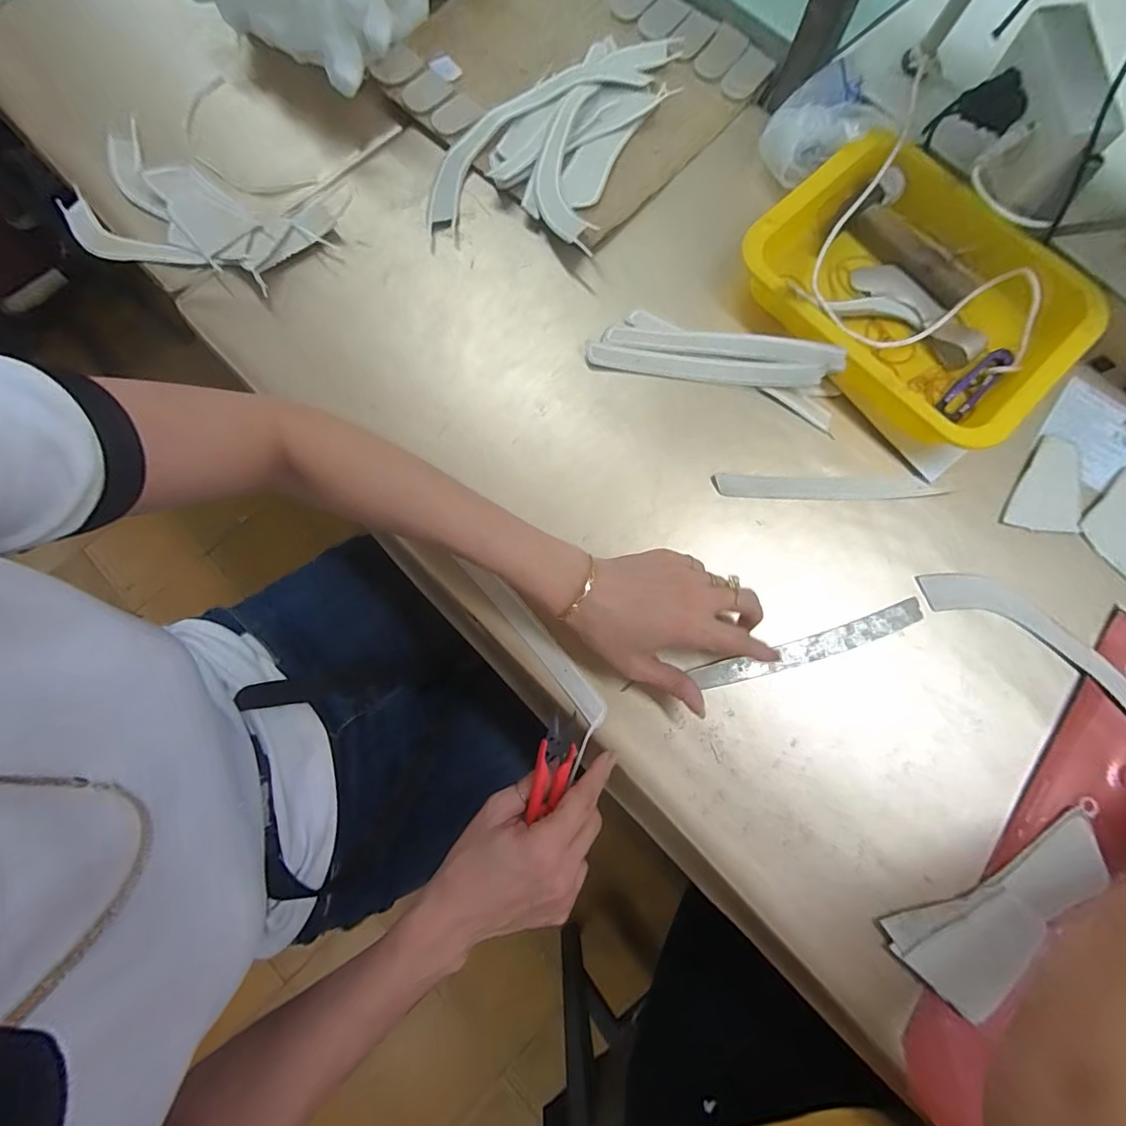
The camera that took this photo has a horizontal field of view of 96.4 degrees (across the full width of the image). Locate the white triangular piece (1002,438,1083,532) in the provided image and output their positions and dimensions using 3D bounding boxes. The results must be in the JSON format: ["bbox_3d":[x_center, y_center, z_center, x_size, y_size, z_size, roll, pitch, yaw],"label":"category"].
[{"bbox_3d":[0.397,-0.065,0.414,0.059,0.004,0.087,15,80,3],"label":"white triangular piece"}]

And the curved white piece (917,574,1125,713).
[{"bbox_3d":[0.383,0.086,0.379,0.060,0.009,0.239,-43,82,-7],"label":"curved white piece"}]

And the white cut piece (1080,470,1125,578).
[{"bbox_3d":[0.451,-0.038,0.408,0.048,0.004,0.092,27,81,5],"label":"white cut piece"}]

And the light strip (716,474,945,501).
[{"bbox_3d":[0.214,-0.061,0.411,0.178,0.004,0.019,1,80,0],"label":"light strip"}]

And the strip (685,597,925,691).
[{"bbox_3d":[0.187,0.064,0.381,0.183,0.004,0.021,-17,80,-4],"label":"strip"}]

